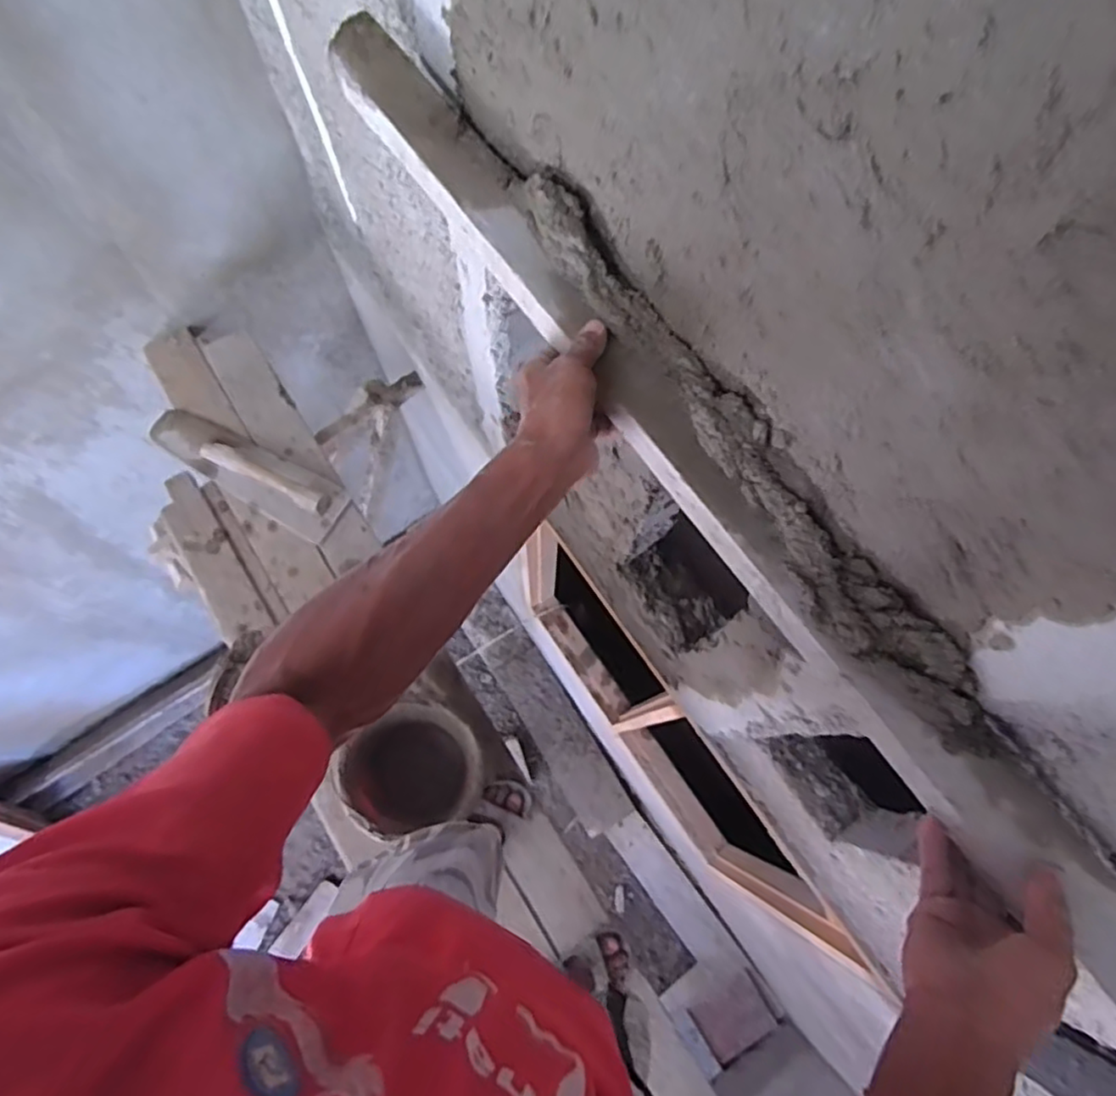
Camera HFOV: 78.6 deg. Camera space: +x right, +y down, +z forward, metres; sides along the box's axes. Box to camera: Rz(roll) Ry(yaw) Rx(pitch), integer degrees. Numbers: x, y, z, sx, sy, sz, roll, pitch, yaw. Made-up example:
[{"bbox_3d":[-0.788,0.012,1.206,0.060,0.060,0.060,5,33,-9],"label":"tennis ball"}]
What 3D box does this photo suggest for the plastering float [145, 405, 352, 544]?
[{"bbox_3d":[-0.711,-0.184,1.536,0.501,0.062,0.138,28,74,7],"label":"plastering float"}]

